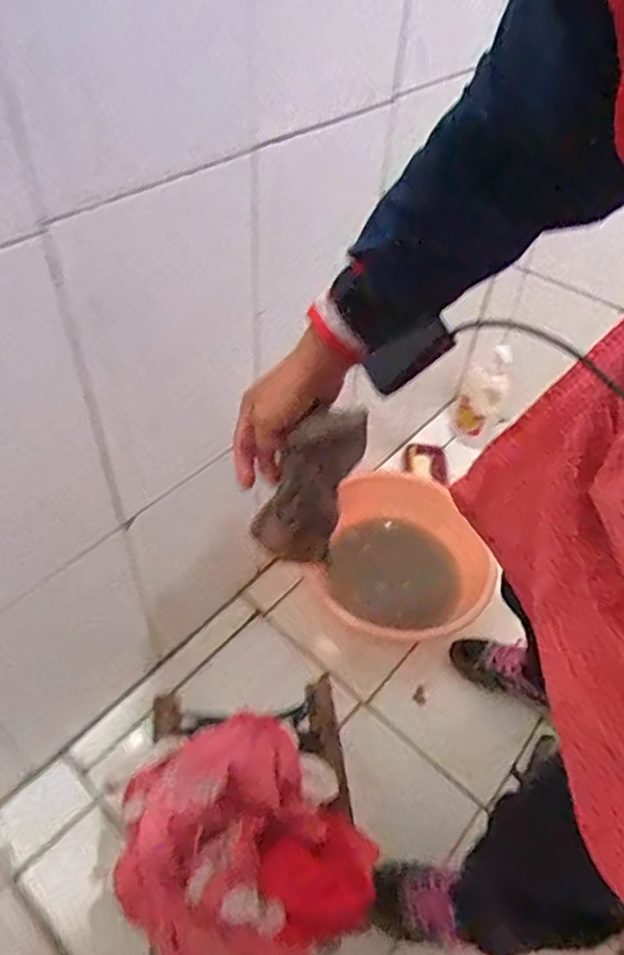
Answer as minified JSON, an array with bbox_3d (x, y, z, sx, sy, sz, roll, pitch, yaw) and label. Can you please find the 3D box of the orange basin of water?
[{"bbox_3d":[0.180,0.148,1.217,0.329,0.110,0.328,2,48,-2],"label":"orange basin of water"}]

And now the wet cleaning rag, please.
[{"bbox_3d":[-0.003,0.007,0.559,0.052,0.166,0.057,36,33,25],"label":"wet cleaning rag"}]

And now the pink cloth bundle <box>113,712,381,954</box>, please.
[{"bbox_3d":[-0.085,0.413,0.664,0.244,0.166,0.257,-33,58,-29],"label":"pink cloth bundle"}]

